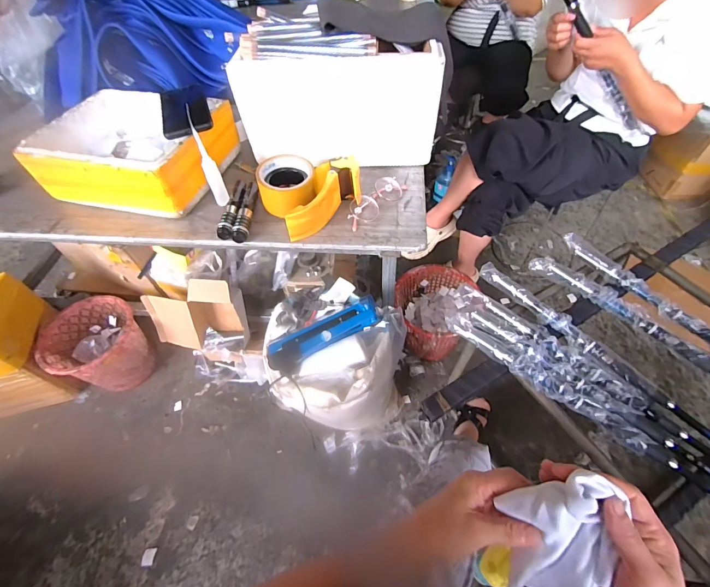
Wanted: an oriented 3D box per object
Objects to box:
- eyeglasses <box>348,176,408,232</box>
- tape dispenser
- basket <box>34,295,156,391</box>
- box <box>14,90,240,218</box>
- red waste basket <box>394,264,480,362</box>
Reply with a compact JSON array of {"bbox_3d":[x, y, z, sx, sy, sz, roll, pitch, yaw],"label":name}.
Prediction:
[{"bbox_3d":[0.032,-0.157,0.587,0.047,0.021,0.135,35,63,25],"label":"eyeglasses"},{"bbox_3d":[-0.074,-0.174,0.573,0.149,0.060,0.139,-1,54,2],"label":"tape dispenser"},{"bbox_3d":[-0.870,0.194,1.224,0.263,0.289,0.272,-1,54,2],"label":"basket"},{"bbox_3d":[-0.374,-0.269,0.628,0.274,0.092,0.253,10,55,10],"label":"box"},{"bbox_3d":[0.256,0.067,1.219,0.246,0.210,0.280,20,57,17],"label":"red waste basket"}]

